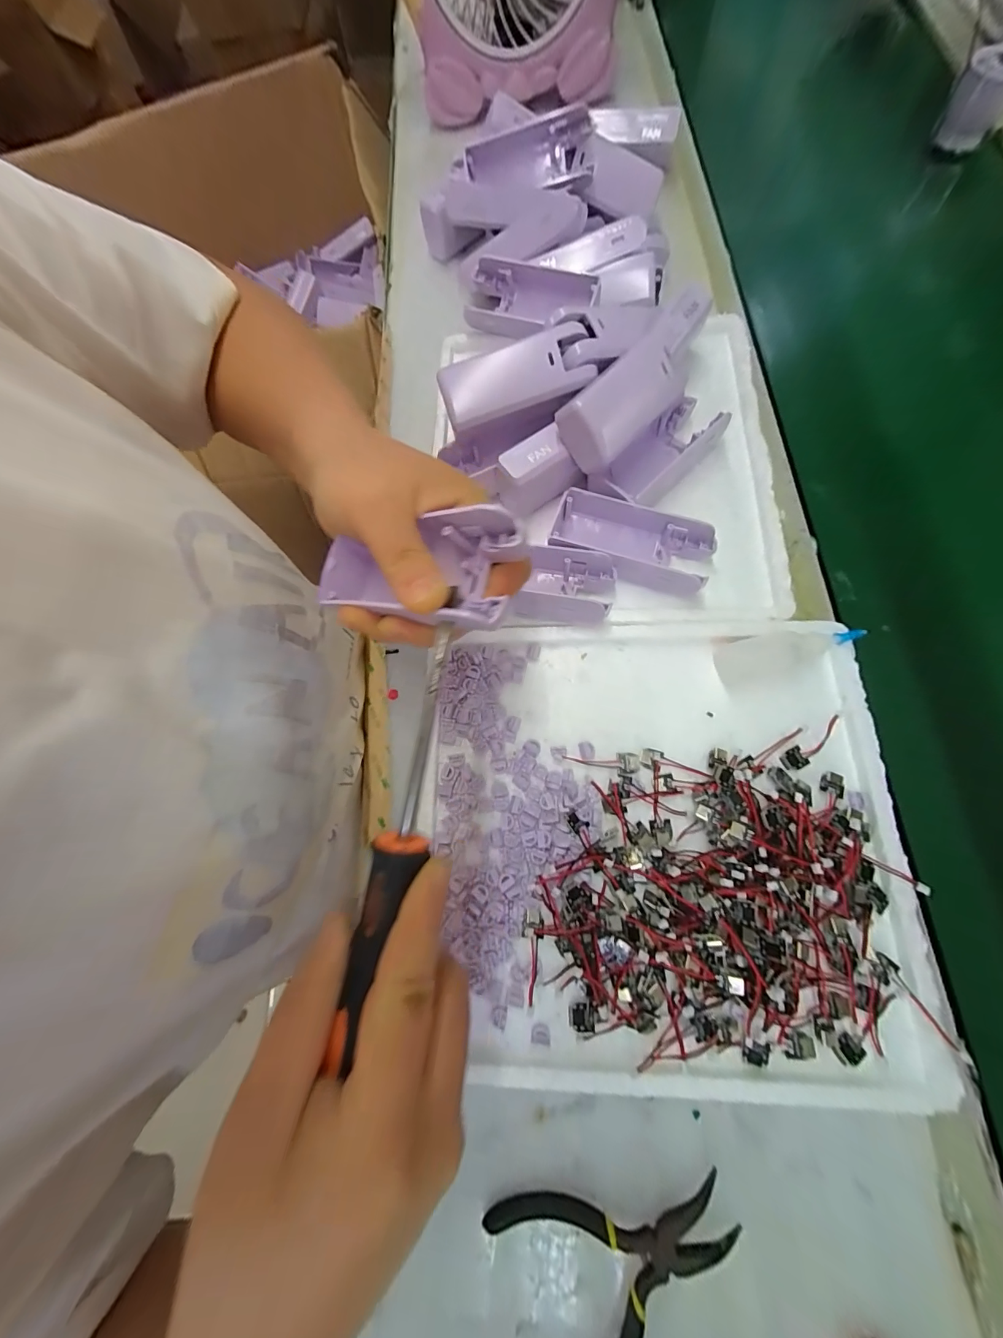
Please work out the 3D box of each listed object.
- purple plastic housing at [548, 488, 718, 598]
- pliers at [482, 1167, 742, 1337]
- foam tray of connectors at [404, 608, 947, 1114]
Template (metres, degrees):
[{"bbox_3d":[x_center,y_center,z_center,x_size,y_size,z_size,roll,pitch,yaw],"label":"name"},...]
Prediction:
[{"bbox_3d":[0.089,-0.088,0.293,0.106,0.024,0.046,17,76,9],"label":"purple plastic housing"},{"bbox_3d":[0.059,0.294,0.207,0.116,0.017,0.077,-20,73,-2],"label":"pliers"},{"bbox_3d":[0.086,0.093,0.253,0.265,0.037,0.250,0,74,4],"label":"foam tray of connectors"}]

